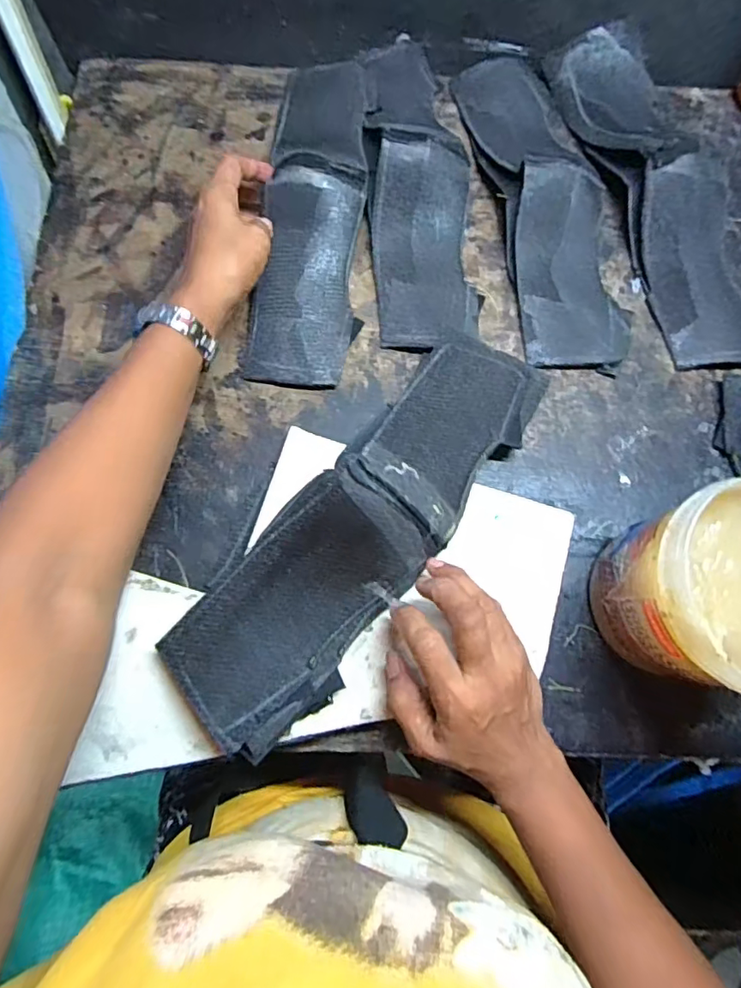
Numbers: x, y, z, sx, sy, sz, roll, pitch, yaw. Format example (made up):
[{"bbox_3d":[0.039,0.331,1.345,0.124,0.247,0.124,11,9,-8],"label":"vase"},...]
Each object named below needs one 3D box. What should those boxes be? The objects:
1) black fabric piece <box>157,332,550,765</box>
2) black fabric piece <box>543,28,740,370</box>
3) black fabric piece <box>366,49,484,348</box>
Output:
[{"bbox_3d":[0.005,0.007,0.358,0.096,0.075,0.334,38,73,9],"label":"black fabric piece"},{"bbox_3d":[0.264,-0.281,0.478,0.097,0.054,0.356,-14,76,-5],"label":"black fabric piece"},{"bbox_3d":[0.038,-0.288,0.473,0.093,0.053,0.342,-6,75,-3],"label":"black fabric piece"}]

